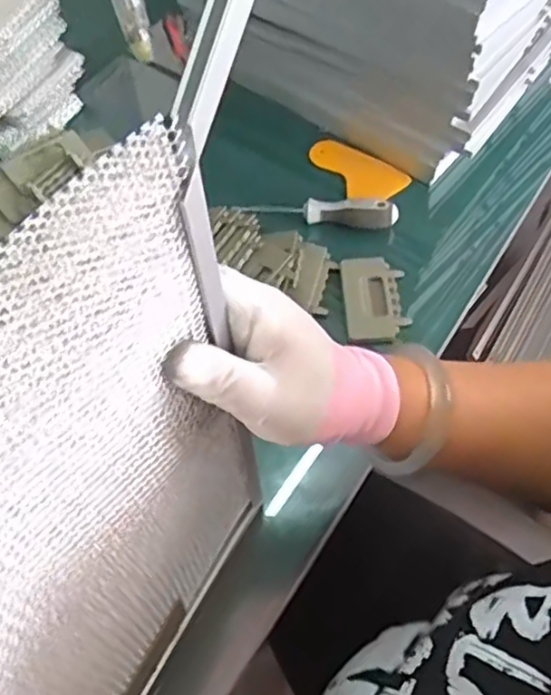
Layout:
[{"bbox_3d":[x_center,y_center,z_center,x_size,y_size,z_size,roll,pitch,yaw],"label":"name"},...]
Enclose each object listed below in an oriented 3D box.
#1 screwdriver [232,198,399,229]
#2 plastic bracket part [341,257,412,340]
[{"bbox_3d":[0.040,-0.131,0.632,0.151,0.025,0.020,8,60,7],"label":"screwdriver"},{"bbox_3d":[0.090,-0.044,0.595,0.054,0.007,0.087,-4,59,0],"label":"plastic bracket part"}]

